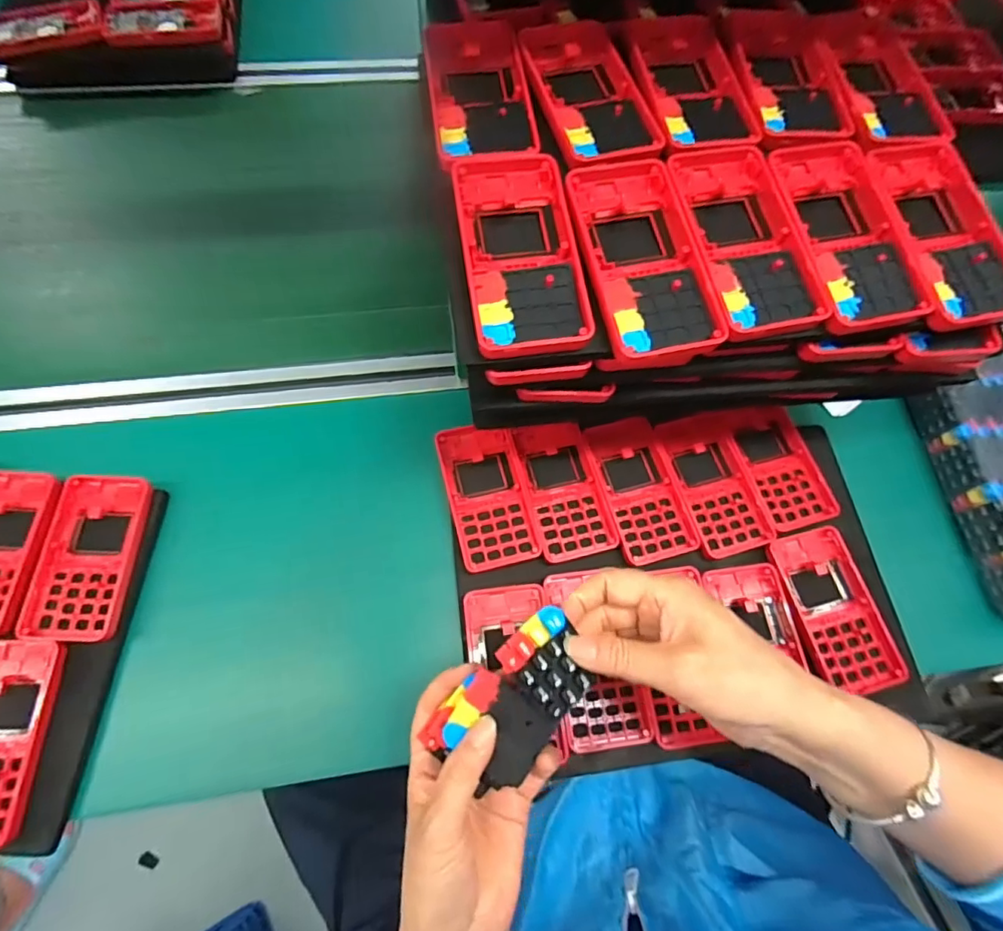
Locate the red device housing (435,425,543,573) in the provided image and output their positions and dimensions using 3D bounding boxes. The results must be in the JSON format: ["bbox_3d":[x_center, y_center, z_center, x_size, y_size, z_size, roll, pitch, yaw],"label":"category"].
[{"bbox_3d":[-0.012,0.022,0.433,0.062,0.014,0.121,-12,68,-8],"label":"red device housing"}]

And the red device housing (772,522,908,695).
[{"bbox_3d":[0.258,0.111,0.415,0.068,0.016,0.121,-11,68,-8],"label":"red device housing"}]

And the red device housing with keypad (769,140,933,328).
[{"bbox_3d":[0.200,-0.139,0.315,0.064,0.022,0.124,-8,68,-7],"label":"red device housing with keypad"}]

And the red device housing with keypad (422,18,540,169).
[{"bbox_3d":[-0.014,-0.238,0.344,0.061,0.023,0.131,-7,68,-6],"label":"red device housing with keypad"}]

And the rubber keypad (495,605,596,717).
[{"bbox_3d":[0.029,0.112,0.302,0.043,0.005,0.051,-40,94,-15],"label":"rubber keypad"}]

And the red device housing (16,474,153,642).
[{"bbox_3d":[-0.307,0.064,0.395,0.066,0.010,0.123,4,67,-2],"label":"red device housing"}]

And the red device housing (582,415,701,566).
[{"bbox_3d":[0.114,0.018,0.439,0.063,0.023,0.119,-15,69,-9],"label":"red device housing"}]

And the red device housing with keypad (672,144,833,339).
[{"bbox_3d":[0.140,-0.135,0.311,0.064,0.022,0.129,-11,68,-8],"label":"red device housing with keypad"}]

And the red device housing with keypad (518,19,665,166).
[{"bbox_3d":[0.055,-0.242,0.346,0.063,0.019,0.121,-13,68,-9],"label":"red device housing with keypad"}]

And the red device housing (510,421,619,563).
[{"bbox_3d":[0.051,0.018,0.442,0.061,0.023,0.113,-12,68,-8],"label":"red device housing"}]

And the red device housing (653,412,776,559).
[{"bbox_3d":[0.177,0.013,0.449,0.064,0.013,0.122,-13,68,-9],"label":"red device housing"}]

